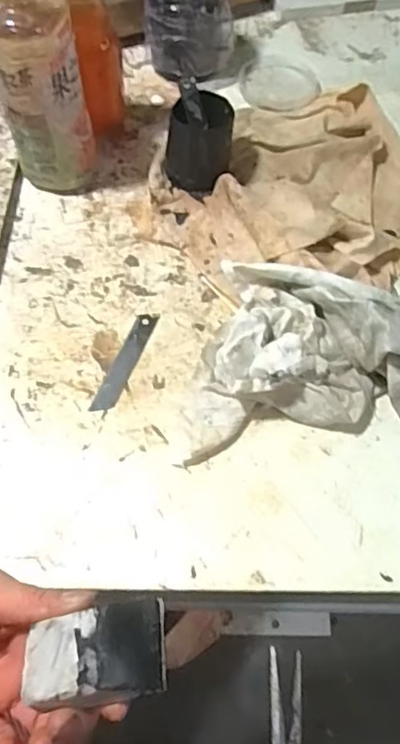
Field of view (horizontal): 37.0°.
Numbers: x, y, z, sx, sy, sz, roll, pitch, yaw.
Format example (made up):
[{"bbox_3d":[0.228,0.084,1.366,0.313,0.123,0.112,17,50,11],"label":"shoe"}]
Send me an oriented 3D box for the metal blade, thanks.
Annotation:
[{"bbox_3d":[-0.060,-0.009,0.482,0.018,0.004,0.097,18,61,11],"label":"metal blade"}]

